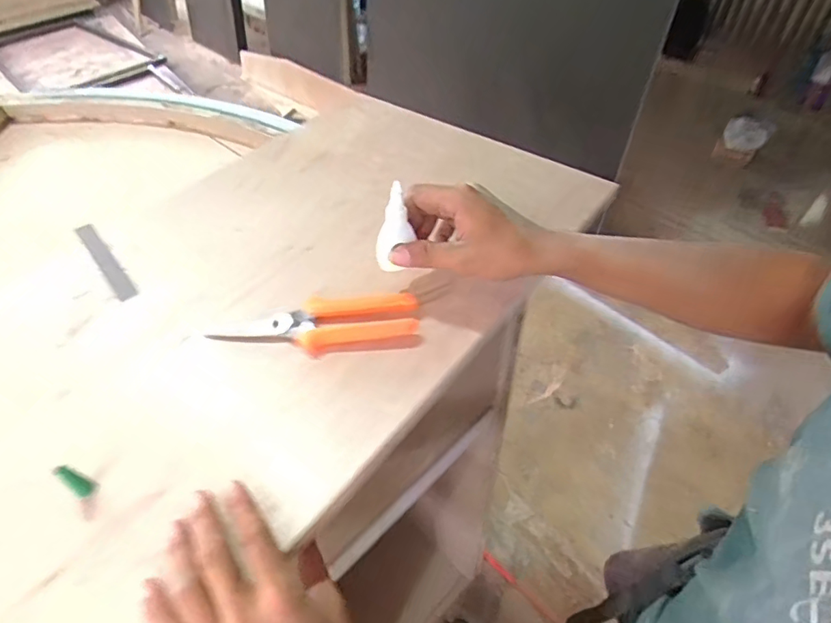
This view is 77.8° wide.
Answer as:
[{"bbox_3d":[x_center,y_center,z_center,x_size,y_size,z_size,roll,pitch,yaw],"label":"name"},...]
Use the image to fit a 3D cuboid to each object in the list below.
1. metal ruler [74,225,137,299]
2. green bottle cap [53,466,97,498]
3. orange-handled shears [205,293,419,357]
[{"bbox_3d":[-0.321,-0.055,0.533,0.019,0.004,0.145,-35,54,-23],"label":"metal ruler"},{"bbox_3d":[-0.231,0.114,0.349,0.014,0.031,0.013,-1,46,1],"label":"green bottle cap"},{"bbox_3d":[-0.085,0.011,0.449,0.170,0.022,0.051,0,46,3],"label":"orange-handled shears"}]

